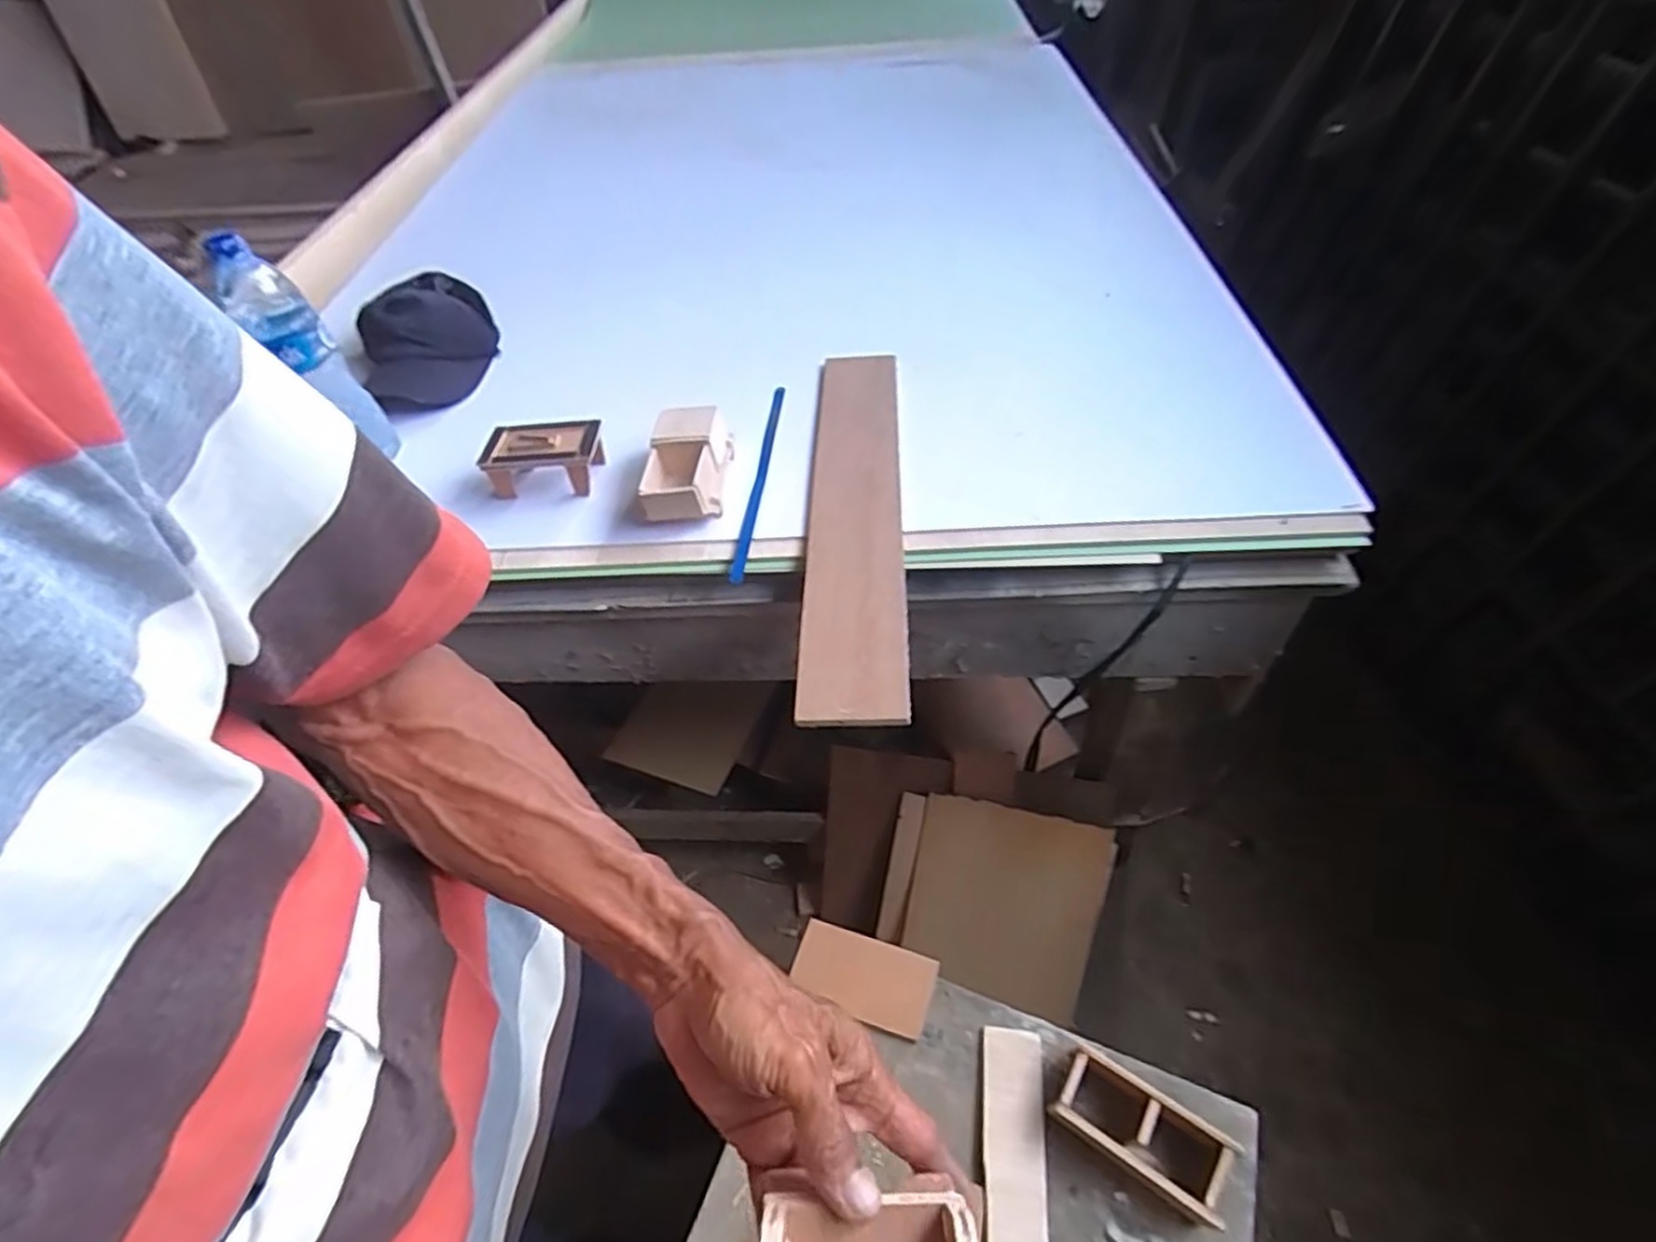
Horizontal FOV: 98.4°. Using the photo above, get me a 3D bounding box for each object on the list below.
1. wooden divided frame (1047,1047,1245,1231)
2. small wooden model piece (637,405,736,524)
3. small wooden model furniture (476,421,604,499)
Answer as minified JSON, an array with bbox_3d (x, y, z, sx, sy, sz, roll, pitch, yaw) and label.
[{"bbox_3d":[0.214,0.354,0.493,0.112,0.040,0.058,27,58,23],"label":"wooden divided frame"},{"bbox_3d":[-0.135,-0.152,0.694,0.074,0.051,0.113,-1,51,4],"label":"small wooden model piece"},{"bbox_3d":[-0.285,-0.163,0.721,0.113,0.056,0.063,-9,51,-3],"label":"small wooden model furniture"}]

